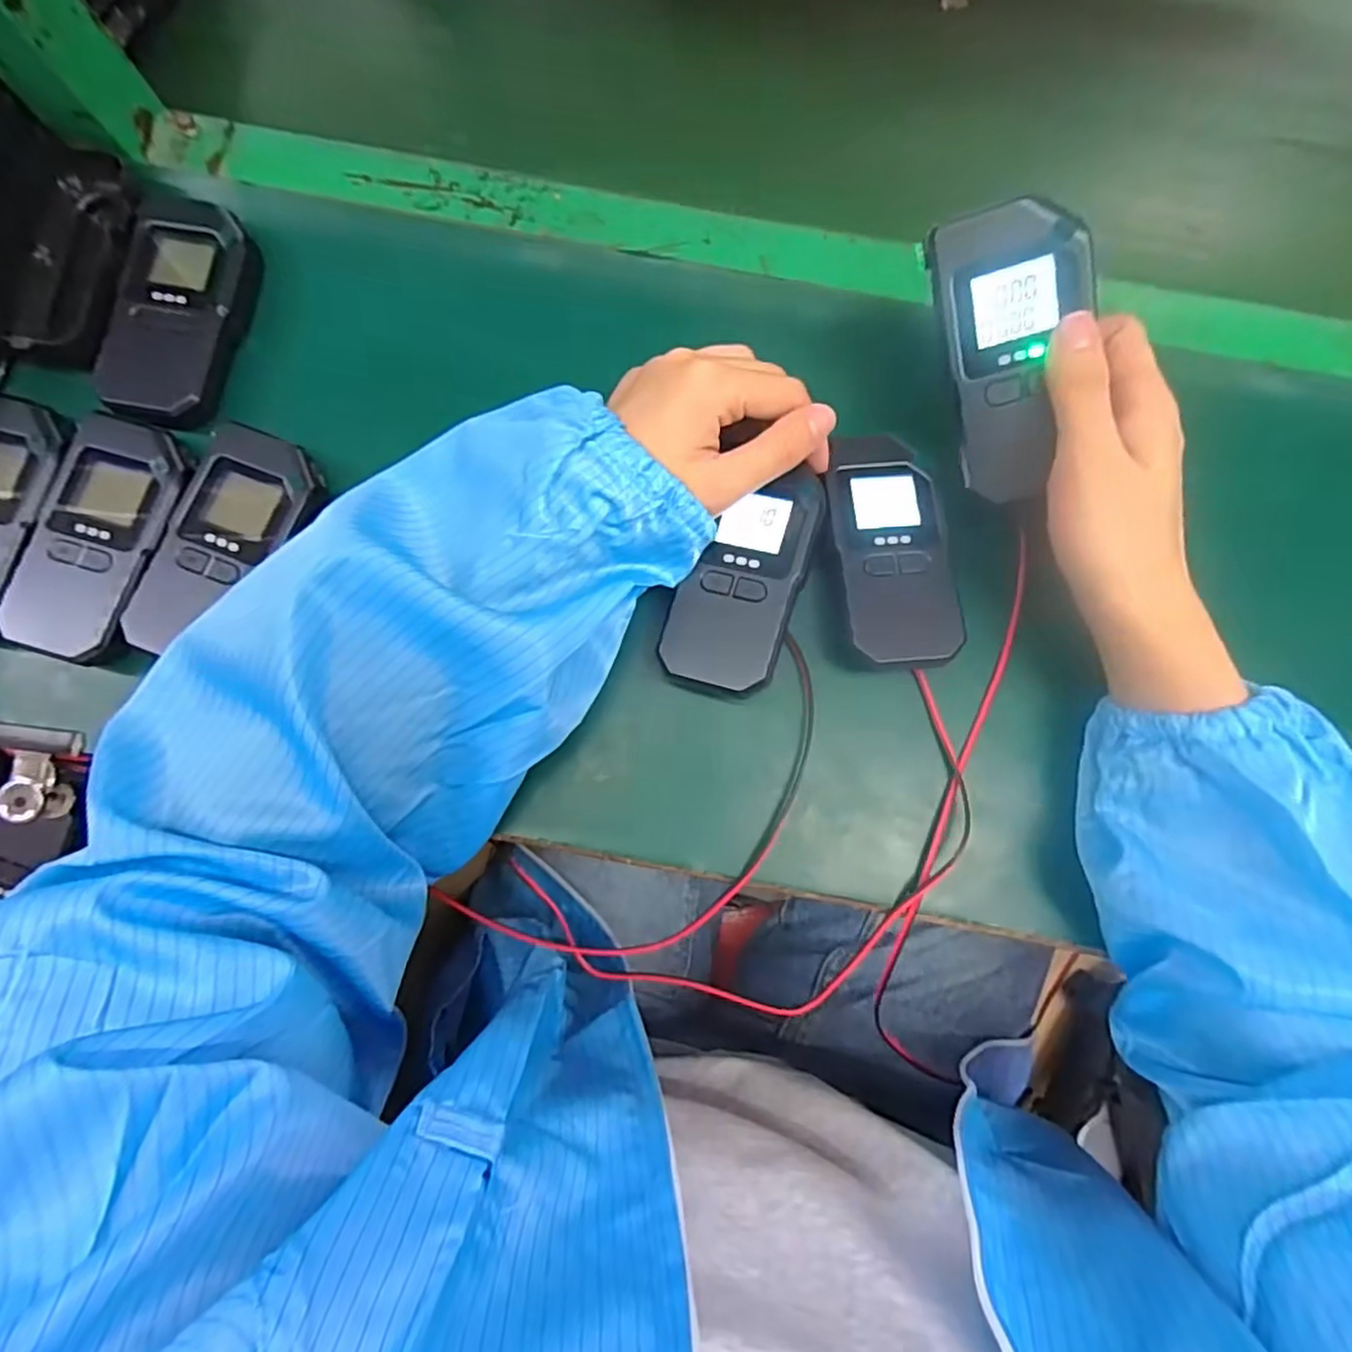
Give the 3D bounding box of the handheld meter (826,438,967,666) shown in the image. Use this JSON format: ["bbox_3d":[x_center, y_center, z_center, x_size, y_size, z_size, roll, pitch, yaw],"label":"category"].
[{"bbox_3d":[0.102,-0.060,0.328,0.052,0.030,0.115,-6,83,-1],"label":"handheld meter"}]

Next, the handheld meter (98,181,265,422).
[{"bbox_3d":[-0.252,-0.191,0.350,0.060,0.024,0.135,5,83,1],"label":"handheld meter"}]

